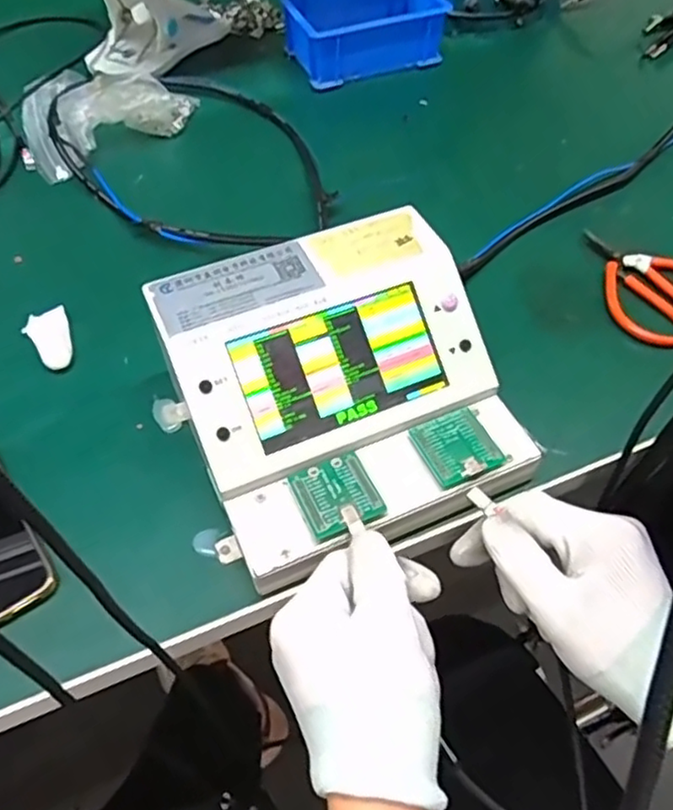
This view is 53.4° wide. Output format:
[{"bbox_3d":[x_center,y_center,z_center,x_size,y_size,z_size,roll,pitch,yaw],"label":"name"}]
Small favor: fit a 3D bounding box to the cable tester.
[{"bbox_3d":[0.005,-0.006,0.372,0.169,0.079,0.172,-19,57,-13],"label":"cable tester"}]

